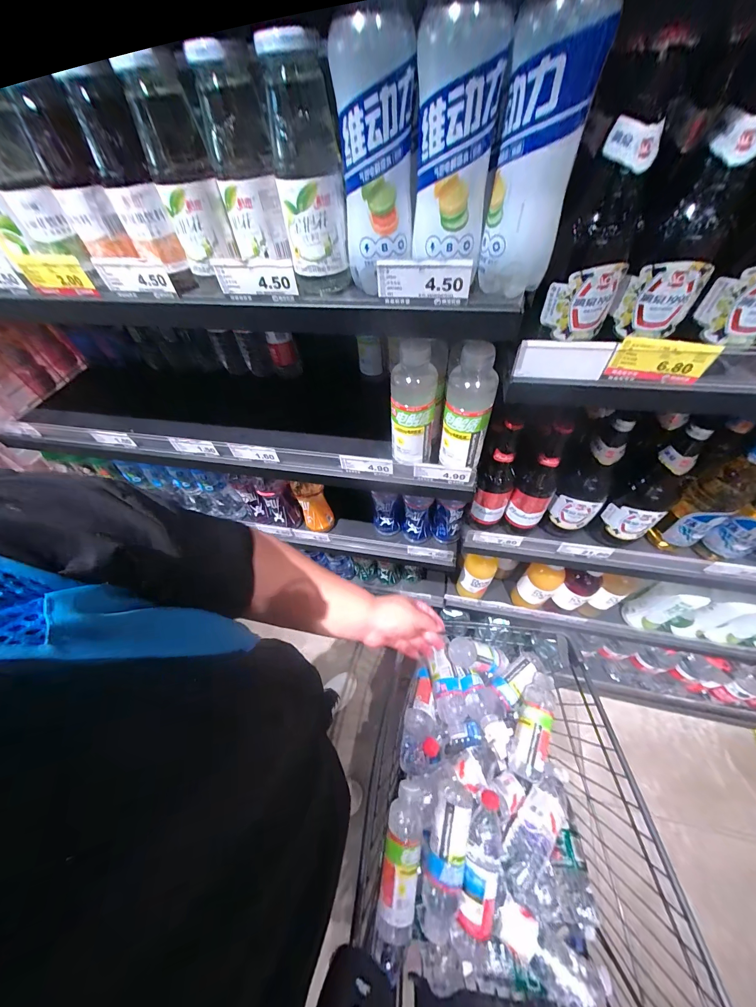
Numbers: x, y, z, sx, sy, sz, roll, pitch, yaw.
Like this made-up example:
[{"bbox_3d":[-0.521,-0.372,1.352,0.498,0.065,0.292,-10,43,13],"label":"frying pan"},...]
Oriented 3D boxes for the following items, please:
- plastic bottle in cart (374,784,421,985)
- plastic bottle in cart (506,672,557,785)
[{"bbox_3d":[0.039,0.666,0.581,0.062,0.072,0.250,6,53,9],"label":"plastic bottle in cart"},{"bbox_3d":[0.348,0.498,0.733,0.073,0.086,0.202,16,55,16],"label":"plastic bottle in cart"}]

